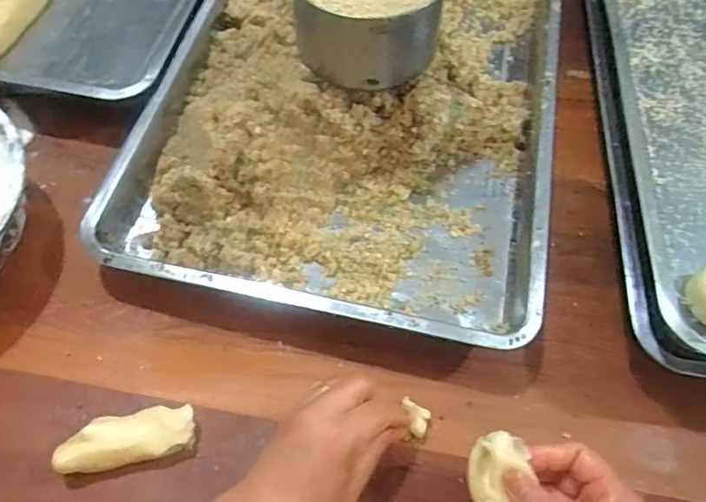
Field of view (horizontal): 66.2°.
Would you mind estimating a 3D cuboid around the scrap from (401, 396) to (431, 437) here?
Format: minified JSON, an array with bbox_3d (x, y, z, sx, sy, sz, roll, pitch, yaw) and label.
[{"bbox_3d":[0.052,0.132,0.435,0.018,0.009,0.033,-18,66,-9],"label":"scrap"}]

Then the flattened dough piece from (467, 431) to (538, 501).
[{"bbox_3d":[0.097,0.155,0.361,0.037,0.023,0.062,7,64,3],"label":"flattened dough piece"}]

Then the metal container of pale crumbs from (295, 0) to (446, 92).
[{"bbox_3d":[0.012,-0.224,0.495,0.134,0.067,0.138,2,60,-3],"label":"metal container of pale crumbs"}]

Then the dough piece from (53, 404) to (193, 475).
[{"bbox_3d":[-0.169,0.142,0.410,0.095,0.027,0.037,-9,62,-9],"label":"dough piece"}]

